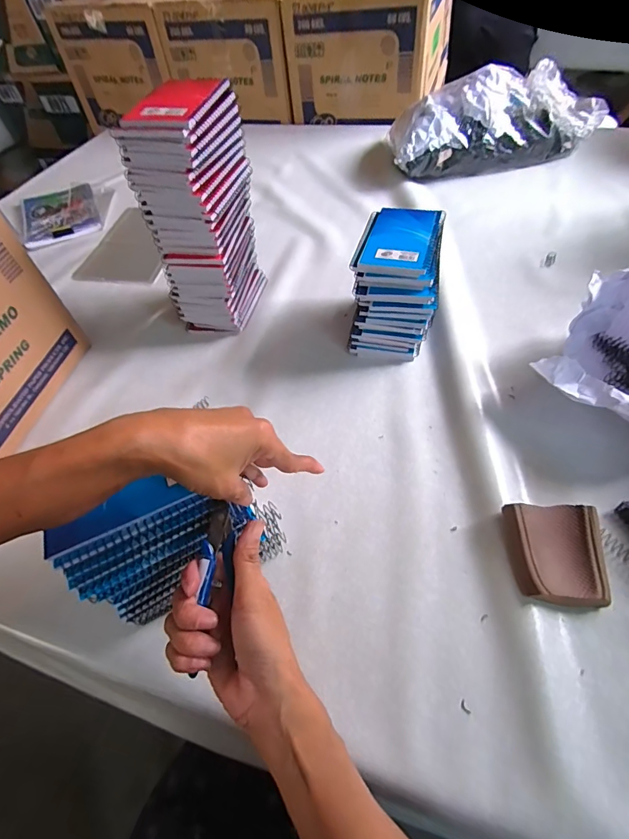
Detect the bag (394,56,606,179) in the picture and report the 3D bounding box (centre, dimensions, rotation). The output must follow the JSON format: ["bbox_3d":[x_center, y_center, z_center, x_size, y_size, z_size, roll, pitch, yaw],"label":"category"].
[{"bbox_3d":[0.375,-0.638,0.865,0.435,0.140,0.202,-9,53,-1],"label":"bag"}]

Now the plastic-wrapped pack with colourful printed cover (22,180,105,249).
[{"bbox_3d":[-0.567,-0.456,0.905,0.158,0.021,0.225,-23,55,-11],"label":"plastic-wrapped pack with colourful printed cover"}]

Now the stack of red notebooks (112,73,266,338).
[{"bbox_3d":[-0.149,-0.268,0.567,0.095,0.281,0.140,10,55,13],"label":"stack of red notebooks"}]

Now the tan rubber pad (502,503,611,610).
[{"bbox_3d":[0.232,0.128,0.387,0.084,0.028,0.089,-2,53,4],"label":"tan rubber pad"}]

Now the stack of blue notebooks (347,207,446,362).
[{"bbox_3d":[0.113,-0.181,0.560,0.112,0.143,0.141,13,56,15],"label":"stack of blue notebooks"}]

